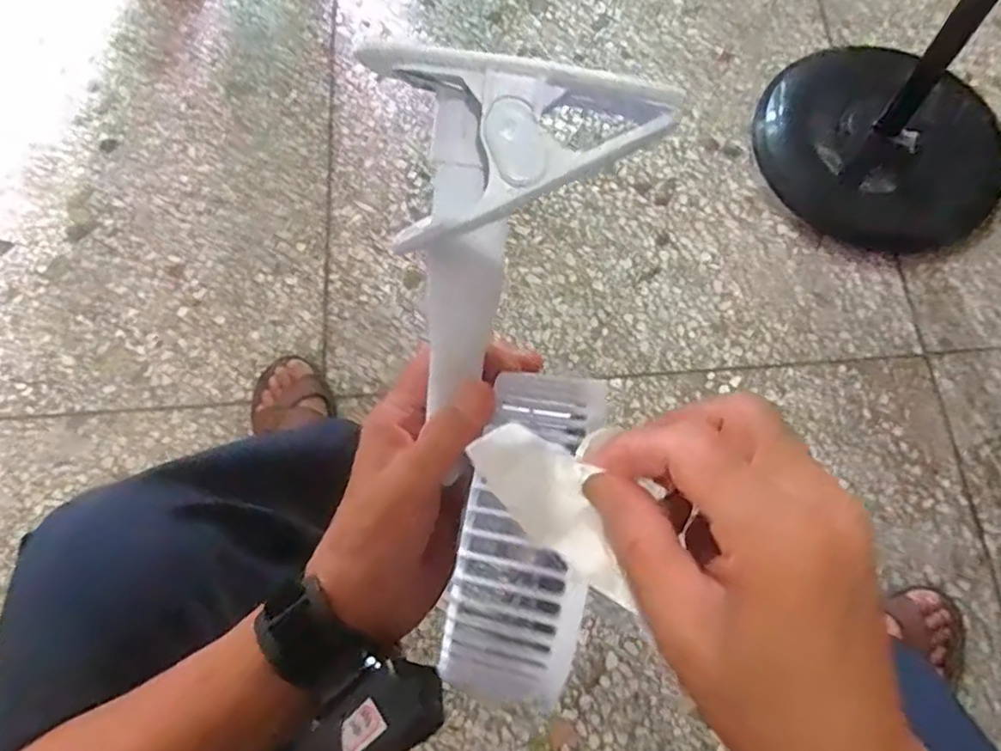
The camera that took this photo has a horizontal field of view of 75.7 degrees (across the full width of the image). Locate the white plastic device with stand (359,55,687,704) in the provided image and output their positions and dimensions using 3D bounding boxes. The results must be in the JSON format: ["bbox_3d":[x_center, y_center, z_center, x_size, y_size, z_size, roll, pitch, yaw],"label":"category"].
[{"bbox_3d":[0.010,-0.002,0.262,0.109,0.067,0.268,-2,91,2],"label":"white plastic device with stand"}]

